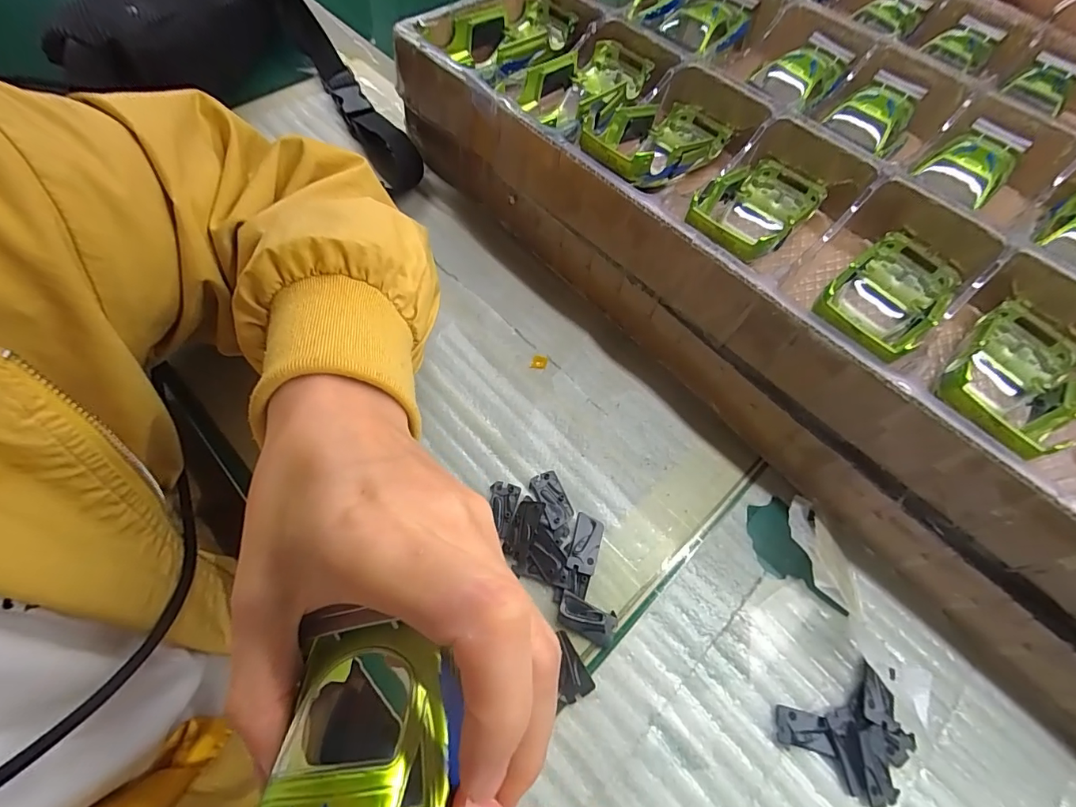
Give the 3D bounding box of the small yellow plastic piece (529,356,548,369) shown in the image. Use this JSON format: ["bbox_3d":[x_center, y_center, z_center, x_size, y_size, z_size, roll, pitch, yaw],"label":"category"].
[{"bbox_3d":[0.001,-0.029,0.328,0.011,0.004,0.010,2,63,-3],"label":"small yellow plastic piece"}]

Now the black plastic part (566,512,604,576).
[{"bbox_3d":[0.028,0.082,0.271,0.016,0.005,0.033,16,63,4],"label":"black plastic part"}]

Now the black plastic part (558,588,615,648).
[{"bbox_3d":[0.026,0.118,0.252,0.033,0.006,0.018,22,64,7],"label":"black plastic part"}]

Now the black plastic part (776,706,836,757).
[{"bbox_3d":[0.135,0.165,0.232,0.028,0.004,0.016,13,63,2],"label":"black plastic part"}]

